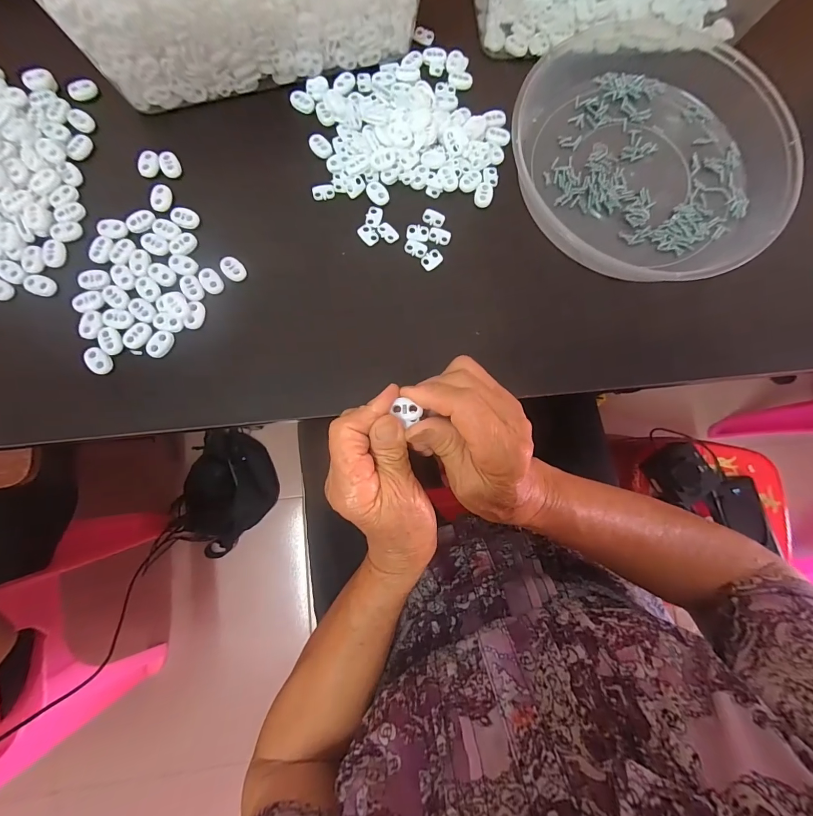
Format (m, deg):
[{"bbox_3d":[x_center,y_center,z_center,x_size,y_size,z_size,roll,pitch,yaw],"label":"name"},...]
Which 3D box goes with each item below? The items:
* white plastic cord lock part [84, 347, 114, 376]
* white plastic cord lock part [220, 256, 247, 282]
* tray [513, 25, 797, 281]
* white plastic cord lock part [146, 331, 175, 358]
[{"bbox_3d":[-0.234,-0.036,0.287,0.015,0.007,0.020,-19,84,-7],"label":"white plastic cord lock part"},{"bbox_3d":[-0.141,-0.113,0.306,0.021,0.005,0.016,38,81,2],"label":"white plastic cord lock part"},{"bbox_3d":[0.205,-0.224,0.325,0.231,0.037,0.247,1,82,-4],"label":"tray"},{"bbox_3d":[-0.192,-0.050,0.293,0.013,0.008,0.022,28,81,0],"label":"white plastic cord lock part"}]

